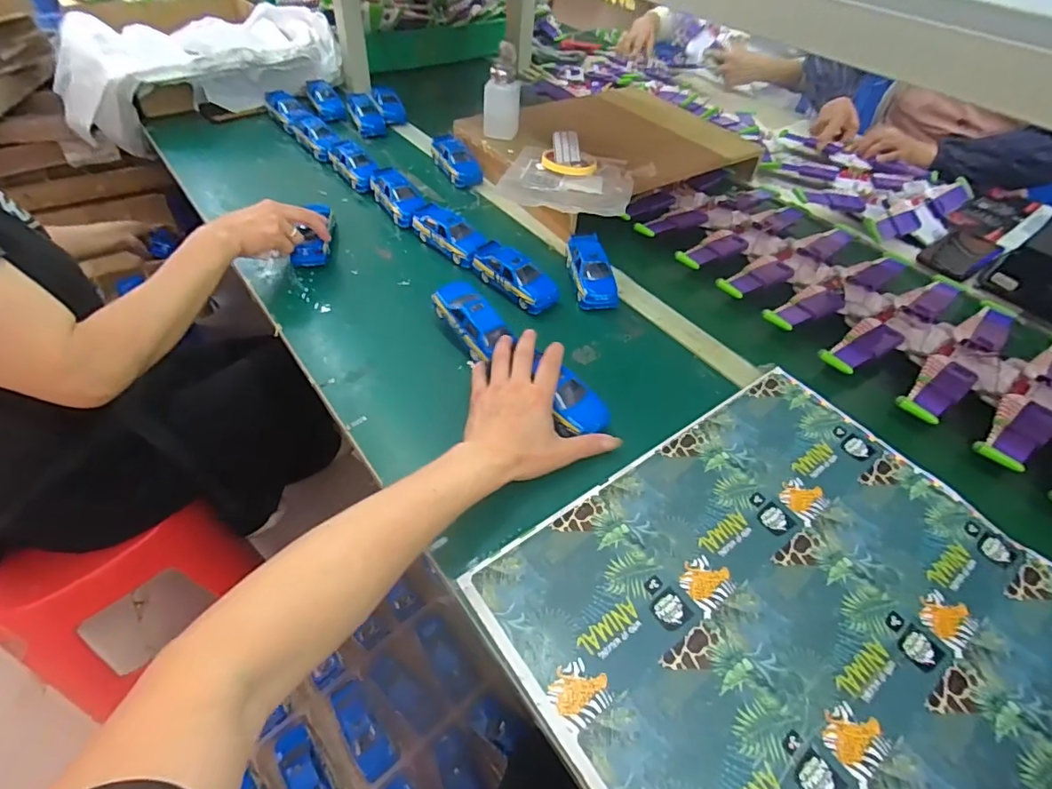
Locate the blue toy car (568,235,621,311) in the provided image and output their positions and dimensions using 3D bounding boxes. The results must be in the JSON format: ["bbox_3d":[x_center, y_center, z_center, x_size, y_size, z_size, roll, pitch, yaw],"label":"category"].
[{"bbox_3d":[0.087,-0.167,0.698,0.056,0.042,0.124,-2,51,-6],"label":"blue toy car"}]

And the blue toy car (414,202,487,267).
[{"bbox_3d":[-0.109,-0.232,0.734,0.137,0.035,0.058,36,54,24],"label":"blue toy car"}]

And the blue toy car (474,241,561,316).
[{"bbox_3d":[-0.014,-0.158,0.678,0.057,0.033,0.130,-33,59,-30],"label":"blue toy car"}]

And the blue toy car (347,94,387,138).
[{"bbox_3d":[-0.311,-0.545,0.996,0.061,0.041,0.107,-13,51,-16],"label":"blue toy car"}]

